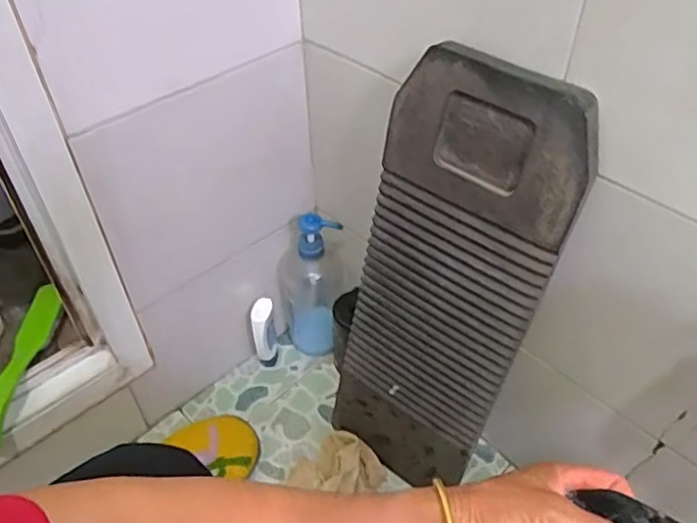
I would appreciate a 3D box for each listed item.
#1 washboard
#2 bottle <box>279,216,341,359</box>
[{"bbox_3d":[0.091,0.051,0.649,0.184,0.530,0.021,31,44,24],"label":"washboard"},{"bbox_3d":[-0.057,0.033,0.877,0.083,0.273,0.062,-6,46,-5],"label":"bottle"}]

